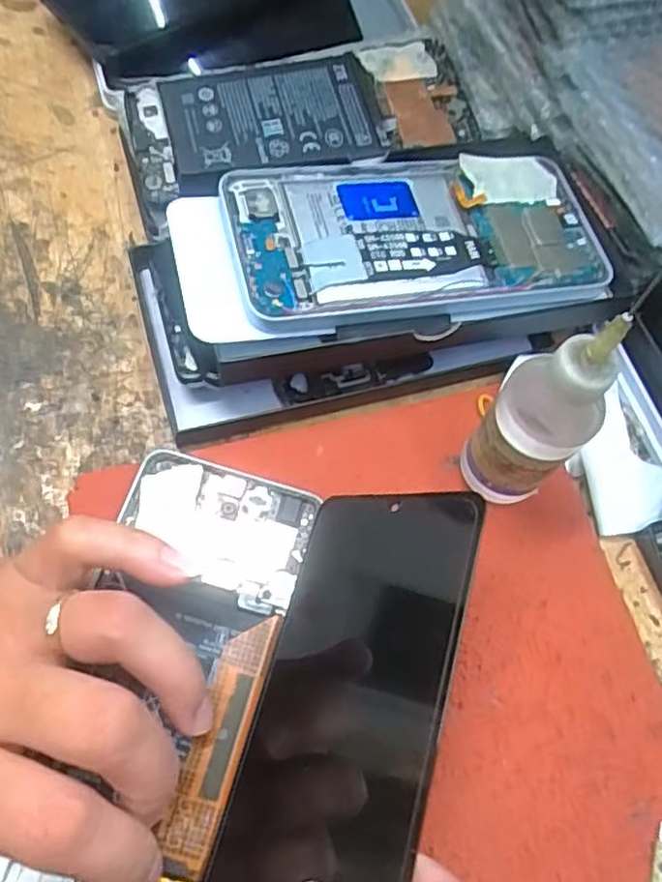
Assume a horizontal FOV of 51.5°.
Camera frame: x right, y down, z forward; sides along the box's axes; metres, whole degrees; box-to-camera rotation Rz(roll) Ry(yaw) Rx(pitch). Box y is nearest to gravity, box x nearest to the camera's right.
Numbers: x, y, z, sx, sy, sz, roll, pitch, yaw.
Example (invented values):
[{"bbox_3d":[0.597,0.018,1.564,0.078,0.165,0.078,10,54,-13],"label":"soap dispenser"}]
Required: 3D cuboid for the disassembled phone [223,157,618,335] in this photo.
[{"bbox_3d":[0.038,-0.087,0.280,0.154,0.016,0.077,-11,68,-7],"label":"disassembled phone"}]

